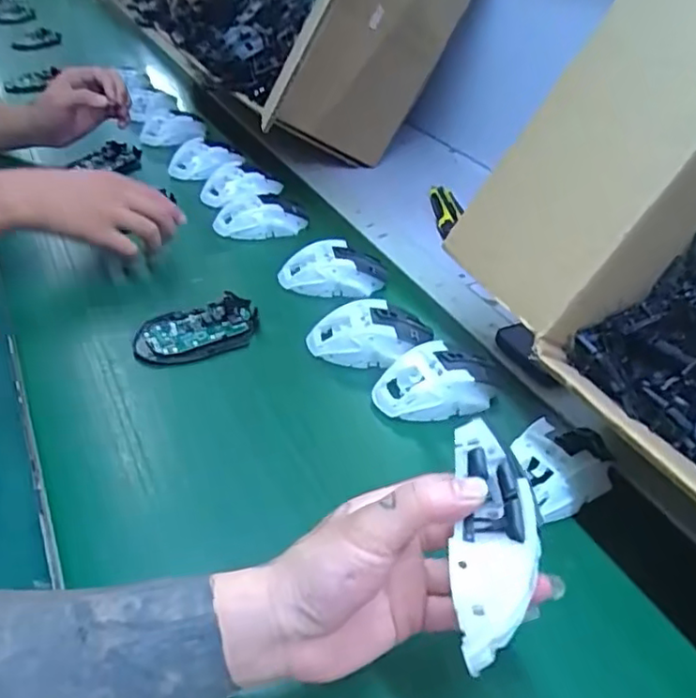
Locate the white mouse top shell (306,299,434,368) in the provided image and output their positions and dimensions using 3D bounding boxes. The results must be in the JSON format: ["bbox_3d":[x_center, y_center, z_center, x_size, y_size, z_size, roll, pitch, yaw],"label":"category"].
[{"bbox_3d":[0.020,-0.016,0.586,0.108,0.032,0.060,6,40,8],"label":"white mouse top shell"}]

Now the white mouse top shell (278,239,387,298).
[{"bbox_3d":[-0.015,-0.088,0.674,0.111,0.035,0.060,0,40,2],"label":"white mouse top shell"}]

